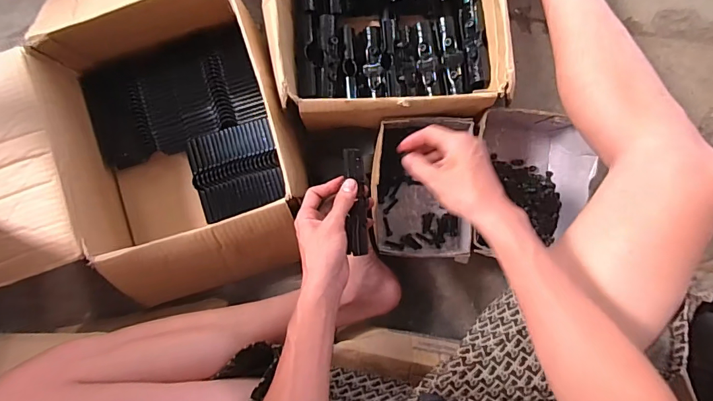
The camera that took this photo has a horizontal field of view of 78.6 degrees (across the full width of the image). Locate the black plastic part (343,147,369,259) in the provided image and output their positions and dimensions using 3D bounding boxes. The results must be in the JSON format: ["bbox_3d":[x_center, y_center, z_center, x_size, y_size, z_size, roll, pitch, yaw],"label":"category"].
[{"bbox_3d":[0.001,0.002,0.538,0.026,0.022,0.131,-4,91,2],"label":"black plastic part"}]

